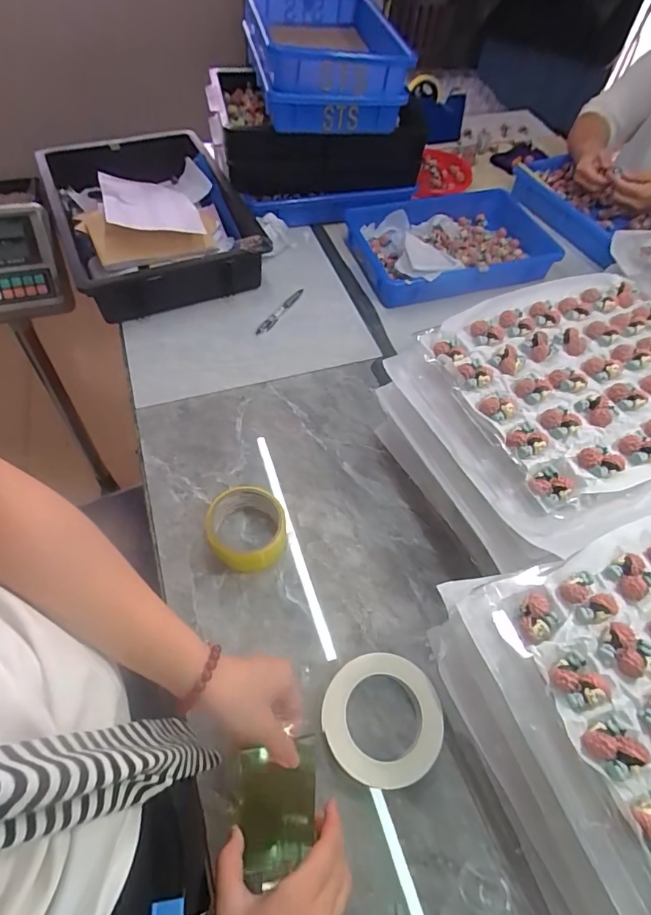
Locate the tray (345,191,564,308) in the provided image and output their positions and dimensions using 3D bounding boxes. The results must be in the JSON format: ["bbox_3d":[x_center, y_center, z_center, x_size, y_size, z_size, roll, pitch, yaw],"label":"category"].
[{"bbox_3d":[0.247,-0.416,0.901,0.381,0.050,0.269,-9,57,-8],"label":"tray"}]

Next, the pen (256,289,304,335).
[{"bbox_3d":[-0.076,-0.252,0.807,0.016,0.010,0.125,30,60,17],"label":"pen"}]

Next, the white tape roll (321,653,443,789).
[{"bbox_3d":[0.055,0.259,0.465,0.114,0.034,0.112,3,56,0],"label":"white tape roll"}]

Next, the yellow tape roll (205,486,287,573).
[{"bbox_3d":[-0.095,0.087,0.559,0.094,0.048,0.090,1,56,-1],"label":"yellow tape roll"}]

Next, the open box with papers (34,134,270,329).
[{"bbox_3d":[-0.309,-0.425,0.857,0.314,0.120,0.437,-19,59,-16],"label":"open box with papers"}]

